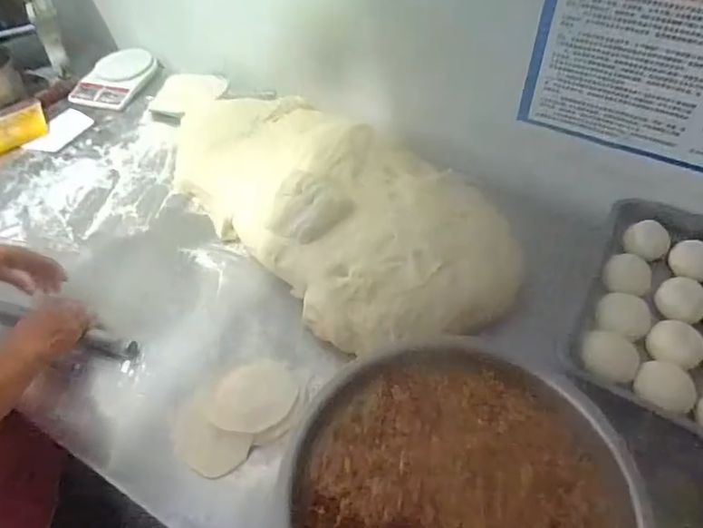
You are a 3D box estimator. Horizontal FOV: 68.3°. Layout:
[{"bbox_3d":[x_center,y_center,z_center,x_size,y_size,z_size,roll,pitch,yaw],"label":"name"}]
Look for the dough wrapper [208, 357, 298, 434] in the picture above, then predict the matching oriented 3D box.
[{"bbox_3d":[-0.137,0.190,0.751,0.110,0.004,0.116,8,46,4],"label":"dough wrapper"}]

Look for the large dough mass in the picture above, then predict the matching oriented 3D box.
[{"bbox_3d":[-0.057,-0.134,0.928,0.326,0.111,0.714,-34,57,-23],"label":"large dough mass"}]

